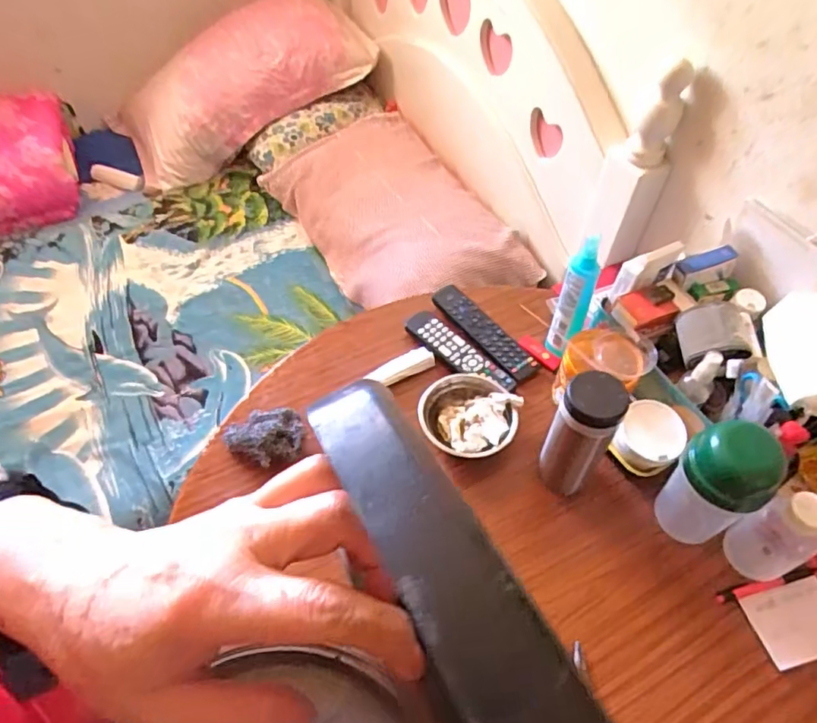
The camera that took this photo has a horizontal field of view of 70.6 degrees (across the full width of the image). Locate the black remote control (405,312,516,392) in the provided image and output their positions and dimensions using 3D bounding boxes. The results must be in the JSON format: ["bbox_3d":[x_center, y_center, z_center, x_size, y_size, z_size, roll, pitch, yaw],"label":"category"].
[{"bbox_3d":[0.070,-0.012,0.835,0.181,0.014,0.048,38,61,26],"label":"black remote control"}]

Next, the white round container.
[{"bbox_3d":[0.300,0.095,0.718,0.073,0.053,0.077,0,52,0],"label":"white round container"}]

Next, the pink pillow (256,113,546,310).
[{"bbox_3d":[-0.038,-0.314,1.270,0.320,0.163,0.647,-28,57,-20],"label":"pink pillow"}]

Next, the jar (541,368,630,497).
[{"bbox_3d":[0.197,0.086,0.668,0.064,0.166,0.064,0,52,0],"label":"jar"}]

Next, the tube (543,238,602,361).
[{"bbox_3d":[0.222,-0.081,0.778,0.041,0.196,0.029,18,54,14],"label":"tube"}]

